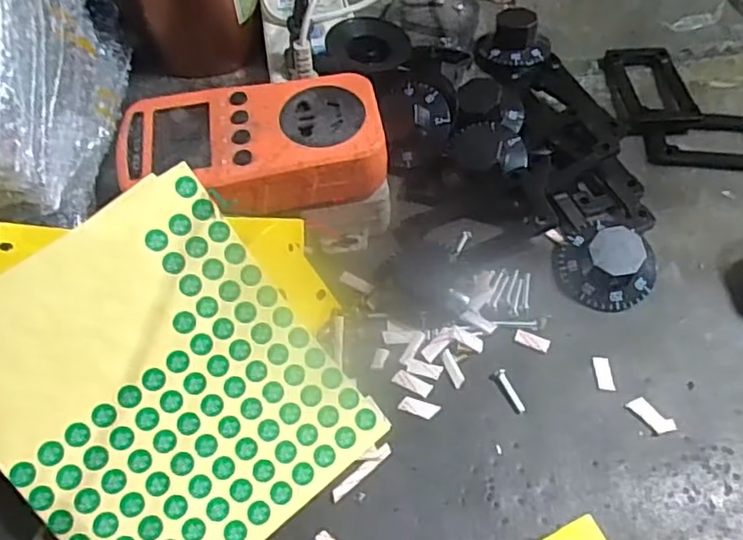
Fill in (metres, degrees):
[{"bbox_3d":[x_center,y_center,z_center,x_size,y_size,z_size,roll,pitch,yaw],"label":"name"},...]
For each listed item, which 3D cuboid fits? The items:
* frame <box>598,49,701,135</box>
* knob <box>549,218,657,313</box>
[{"bbox_3d":[0.178,-0.119,0.405,0.048,0.007,0.076,-1,58,1],"label":"frame"},{"bbox_3d":[0.121,-0.005,0.322,0.049,0.028,0.044,30,63,18],"label":"knob"}]

